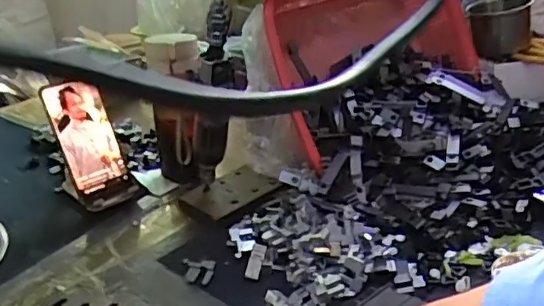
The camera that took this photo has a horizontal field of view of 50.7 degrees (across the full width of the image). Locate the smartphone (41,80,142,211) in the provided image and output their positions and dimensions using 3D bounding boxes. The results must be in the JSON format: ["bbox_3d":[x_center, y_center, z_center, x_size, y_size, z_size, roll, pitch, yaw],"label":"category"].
[{"bbox_3d":[-0.242,-0.013,0.759,0.076,0.172,0.019,-26,9,-31],"label":"smartphone"}]

